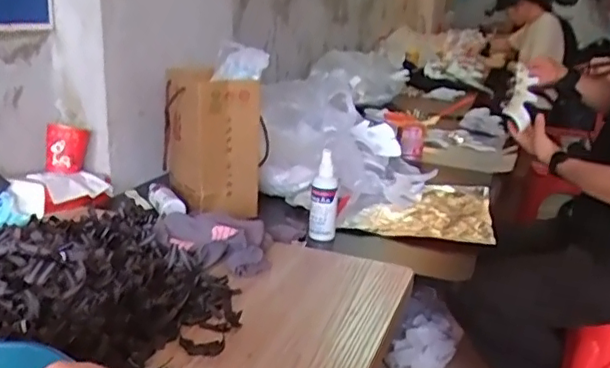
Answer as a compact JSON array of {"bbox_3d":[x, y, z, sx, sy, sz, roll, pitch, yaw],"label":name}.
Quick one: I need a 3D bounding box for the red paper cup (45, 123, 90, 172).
[{"bbox_3d":[-0.392,-0.065,0.977,0.065,0.074,0.072,-3,18,-19],"label":"red paper cup"}]

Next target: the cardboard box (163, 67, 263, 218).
[{"bbox_3d":[-0.143,-0.074,0.949,0.121,0.194,0.137,-9,21,-32],"label":"cardboard box"}]

